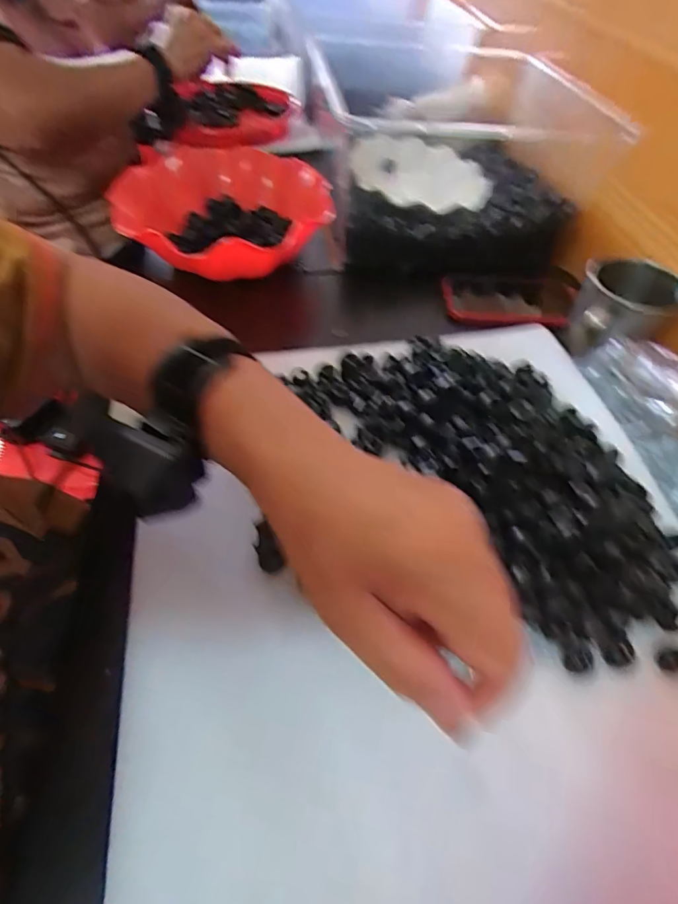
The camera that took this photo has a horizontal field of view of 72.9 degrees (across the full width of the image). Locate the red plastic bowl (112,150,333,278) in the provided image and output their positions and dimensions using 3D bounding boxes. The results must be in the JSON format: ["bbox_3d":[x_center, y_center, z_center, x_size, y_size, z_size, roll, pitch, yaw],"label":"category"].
[{"bbox_3d":[-0.117,-0.271,0.508,0.214,0.055,0.234,1,53,-2],"label":"red plastic bowl"}]

